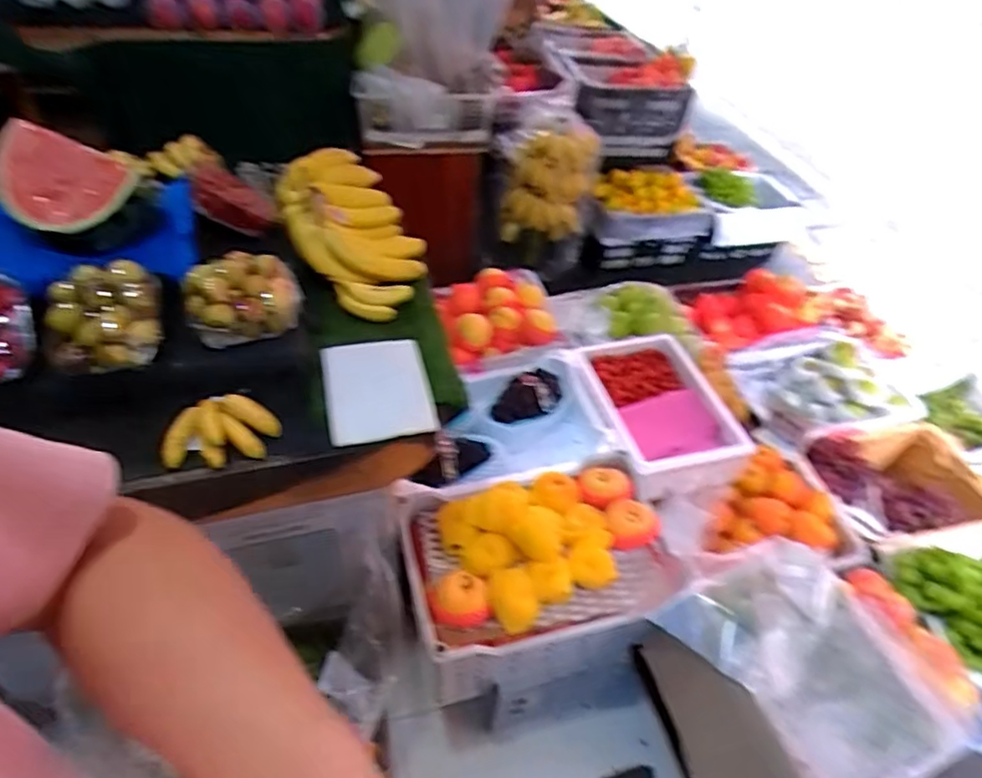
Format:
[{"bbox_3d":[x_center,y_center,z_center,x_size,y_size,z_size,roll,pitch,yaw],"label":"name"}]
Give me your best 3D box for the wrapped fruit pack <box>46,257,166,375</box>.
[{"bbox_3d":[-0.508,-0.099,0.804,0.133,0.076,0.147,-5,72,-18],"label":"wrapped fruit pack"}]

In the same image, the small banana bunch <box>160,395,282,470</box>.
[{"bbox_3d":[-0.363,0.058,0.830,0.133,0.051,0.100,7,44,2],"label":"small banana bunch"}]

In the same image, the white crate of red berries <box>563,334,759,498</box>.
[{"bbox_3d":[0.389,0.049,1.495,0.310,0.135,0.430,-10,46,-14],"label":"white crate of red berries"}]

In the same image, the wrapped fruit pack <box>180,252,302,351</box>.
[{"bbox_3d":[-0.350,-0.130,0.872,0.148,0.120,0.062,-18,4,-37],"label":"wrapped fruit pack"}]

